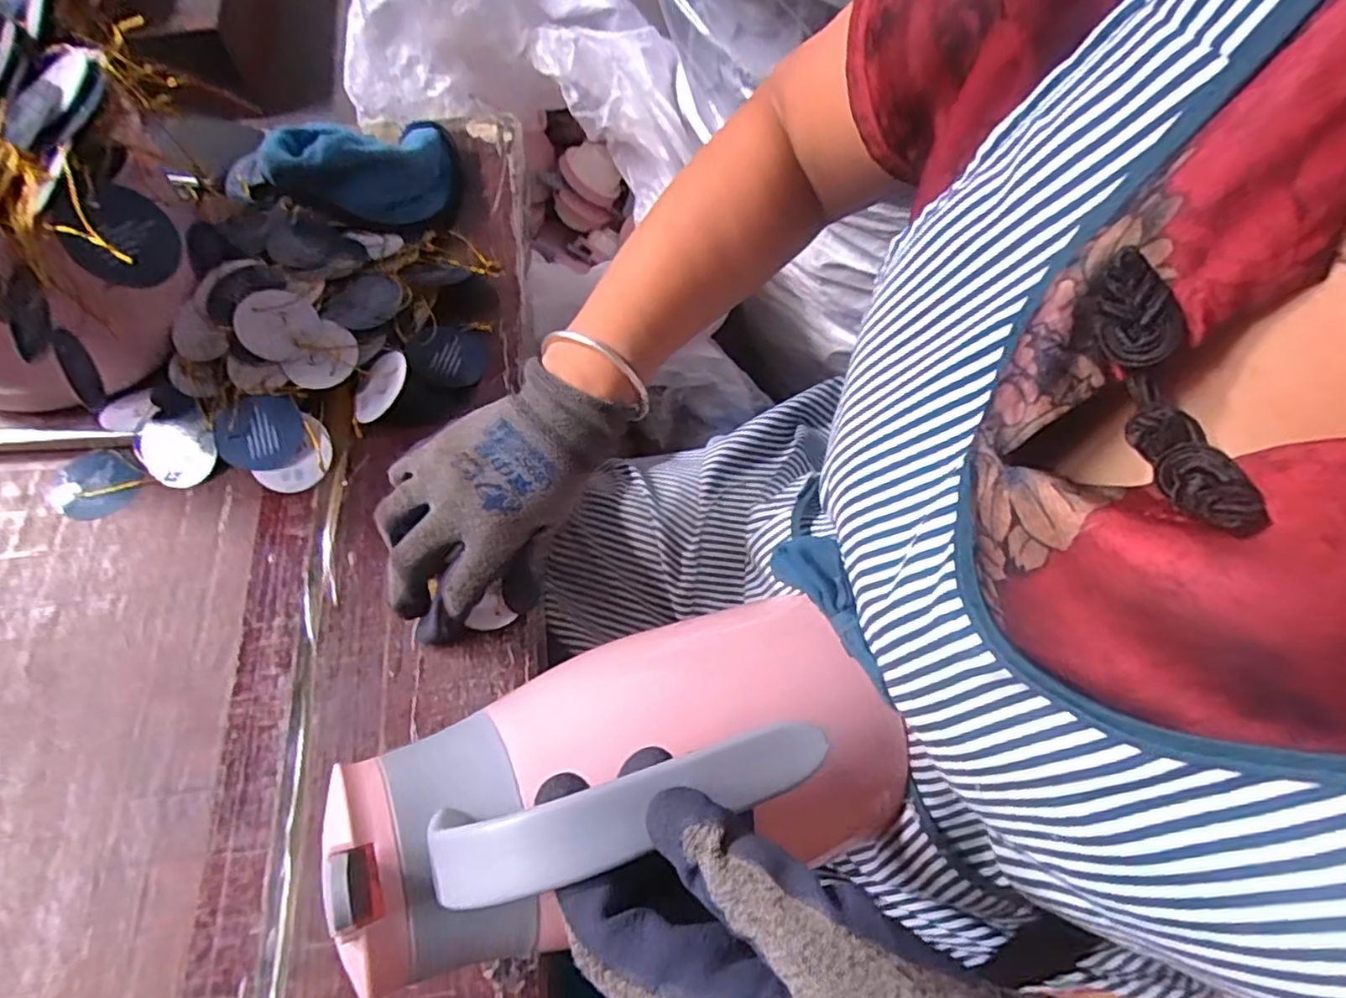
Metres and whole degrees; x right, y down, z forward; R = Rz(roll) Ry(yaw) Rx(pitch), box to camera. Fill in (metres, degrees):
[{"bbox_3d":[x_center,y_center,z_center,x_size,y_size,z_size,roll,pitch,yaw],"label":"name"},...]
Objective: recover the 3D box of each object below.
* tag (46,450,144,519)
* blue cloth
[{"bbox_3d":[-0.378,-0.009,0.429,0.054,0.004,0.046,26,66,12],"label":"tag"},{"bbox_3d":[-0.248,-0.271,0.517,0.137,0.053,0.103,-21,66,-11],"label":"blue cloth"}]

